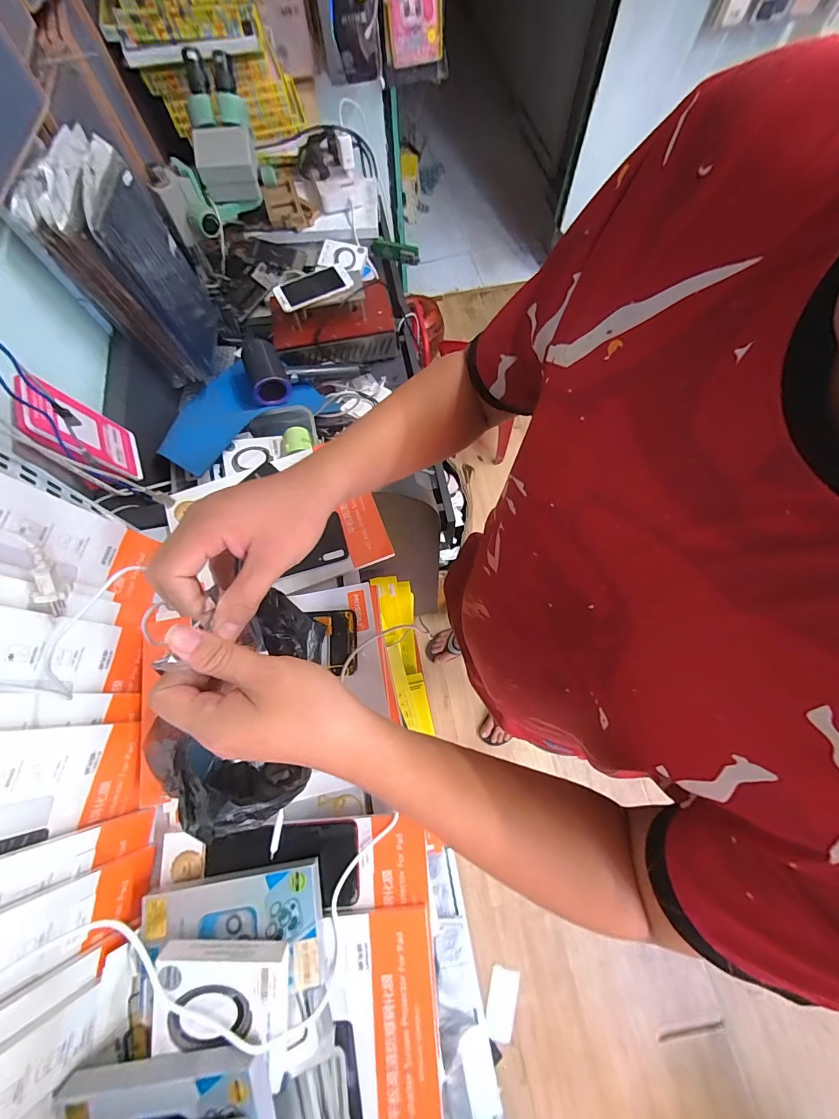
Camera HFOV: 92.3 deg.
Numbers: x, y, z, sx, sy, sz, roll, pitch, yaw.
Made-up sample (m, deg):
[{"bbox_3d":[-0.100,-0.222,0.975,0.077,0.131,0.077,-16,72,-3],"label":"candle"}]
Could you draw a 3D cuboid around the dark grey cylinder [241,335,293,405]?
[{"bbox_3d":[-0.311,-0.378,0.812,0.074,0.064,0.116,-23,71,-6],"label":"dark grey cylinder"}]

